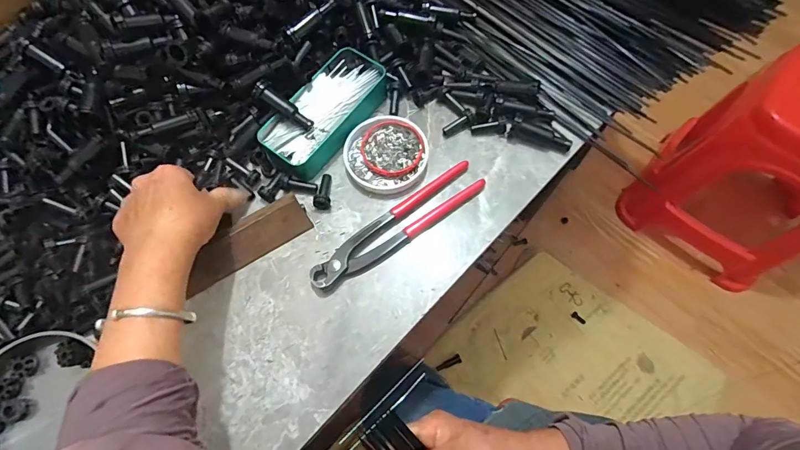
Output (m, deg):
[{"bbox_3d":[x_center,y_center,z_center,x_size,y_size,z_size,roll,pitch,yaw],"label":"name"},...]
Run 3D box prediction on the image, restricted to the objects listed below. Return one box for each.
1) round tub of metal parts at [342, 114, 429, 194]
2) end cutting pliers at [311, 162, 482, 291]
[{"bbox_3d":[-0.015,-0.076,0.435,0.085,0.014,0.086,-1,68,2],"label":"round tub of metal parts"},{"bbox_3d":[-0.001,0.000,0.404,0.195,0.015,0.038,-36,71,-11],"label":"end cutting pliers"}]

